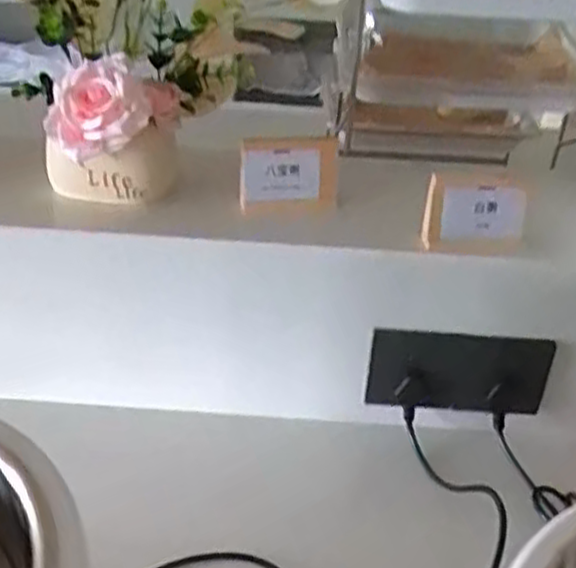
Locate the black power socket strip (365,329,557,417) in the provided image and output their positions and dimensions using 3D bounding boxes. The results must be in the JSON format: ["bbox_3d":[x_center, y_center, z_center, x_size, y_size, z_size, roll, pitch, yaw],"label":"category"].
[{"bbox_3d":[0.164,0.086,0.734,0.169,0.082,0.015,3,34,0],"label":"black power socket strip"}]

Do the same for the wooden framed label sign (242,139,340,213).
[{"bbox_3d":[0.002,-0.101,0.719,0.095,0.075,0.014,-9,36,-17],"label":"wooden framed label sign"}]

